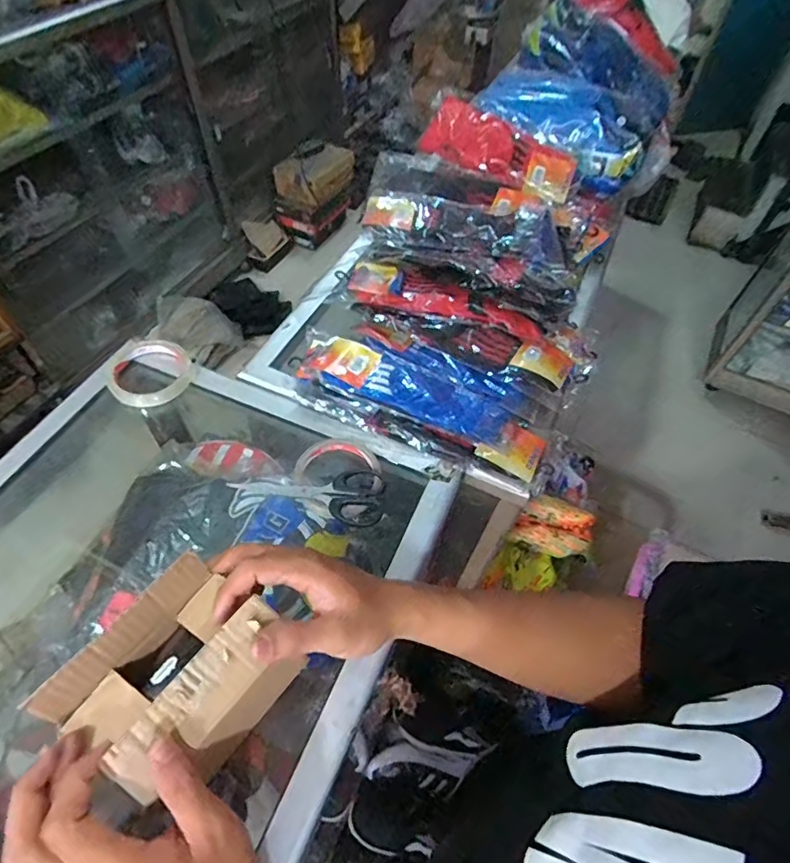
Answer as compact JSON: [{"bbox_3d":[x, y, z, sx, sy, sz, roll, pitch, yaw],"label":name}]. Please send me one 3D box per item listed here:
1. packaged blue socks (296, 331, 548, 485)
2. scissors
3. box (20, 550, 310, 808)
[{"bbox_3d":[0.029,-0.047,0.592,0.299,0.038,0.101,20,55,11],"label":"packaged blue socks"},{"bbox_3d":[-0.085,0.062,0.507,0.142,0.012,0.062,3,54,-1],"label":"scissors"},{"bbox_3d":[-0.140,0.162,0.343,0.105,0.050,0.124,31,58,18],"label":"box"}]

